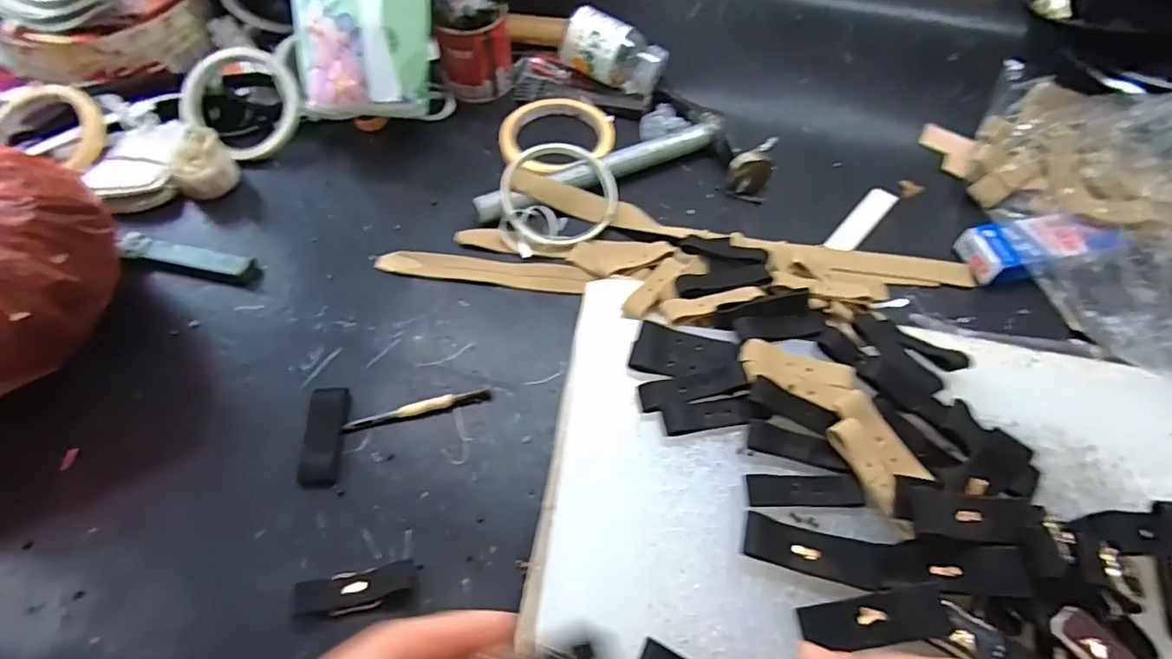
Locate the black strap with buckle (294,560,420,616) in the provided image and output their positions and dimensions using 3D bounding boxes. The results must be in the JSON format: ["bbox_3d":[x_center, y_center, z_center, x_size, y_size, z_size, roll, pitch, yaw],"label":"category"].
[{"bbox_3d":[-0.121,0.137,0.300,0.060,0.008,0.020,-8,59,-6],"label":"black strap with buckle"}]

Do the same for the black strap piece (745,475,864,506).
[{"bbox_3d":[0.111,0.080,0.286,0.057,0.005,0.016,0,59,-1],"label":"black strap piece"}]

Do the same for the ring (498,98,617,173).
[{"bbox_3d":[-0.025,-0.163,0.483,0.096,0.015,0.101,0,59,0],"label":"ring"}]

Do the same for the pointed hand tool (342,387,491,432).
[{"bbox_3d":[-0.105,0.050,0.359,0.089,0.009,0.008,-14,60,-9],"label":"pointed hand tool"}]

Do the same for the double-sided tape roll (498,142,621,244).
[{"bbox_3d":[-0.020,-0.106,0.435,0.088,0.008,0.090,3,70,-7],"label":"double-sided tape roll"}]

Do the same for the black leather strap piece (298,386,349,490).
[{"bbox_3d":[-0.159,0.064,0.346,0.023,0.012,0.061,0,59,-1],"label":"black leather strap piece"}]

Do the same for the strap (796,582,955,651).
[{"bbox_3d":[0.127,0.128,0.251,0.060,0.010,0.020,-15,54,11],"label":"strap"}]

